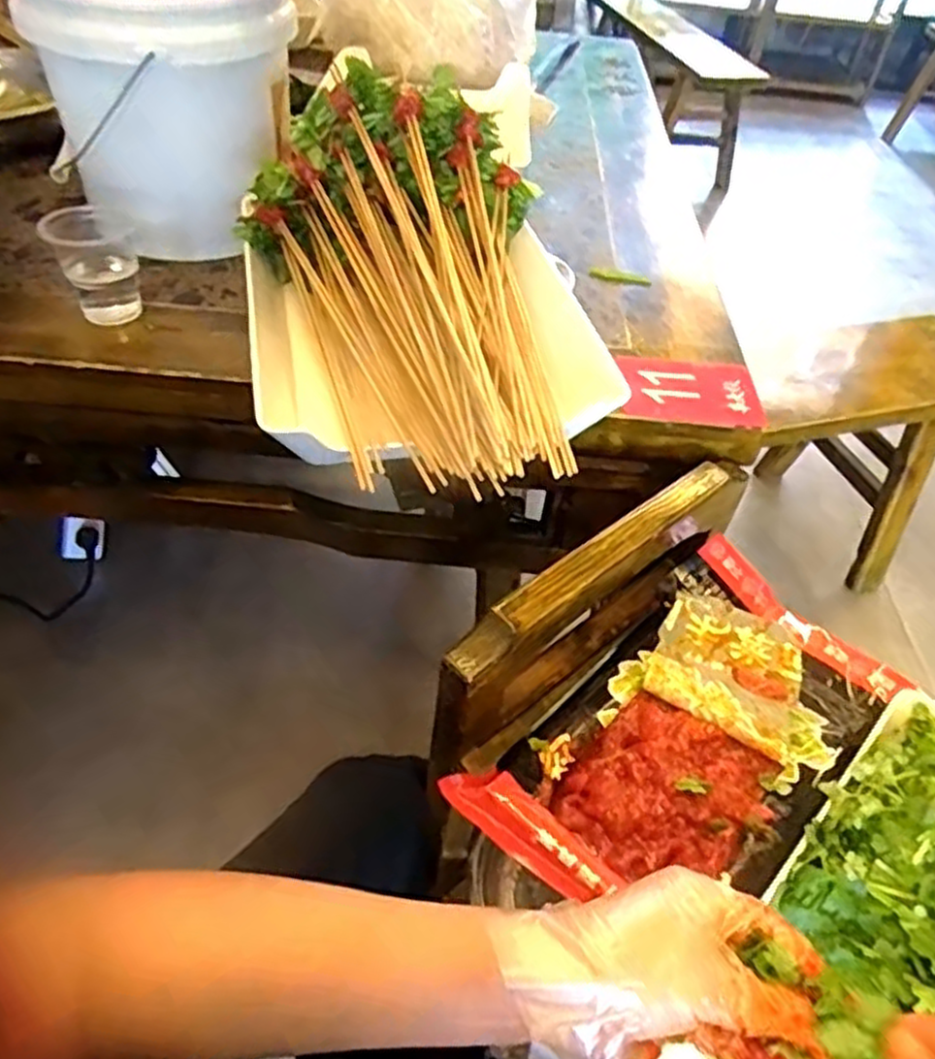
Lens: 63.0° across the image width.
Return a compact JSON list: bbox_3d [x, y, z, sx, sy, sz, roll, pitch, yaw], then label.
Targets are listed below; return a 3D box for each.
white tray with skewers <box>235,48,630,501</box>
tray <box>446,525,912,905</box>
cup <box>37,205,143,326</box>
[{"bbox_3d":[-0.032,-0.176,0.536,0.227,0.156,0.330,-7,48,-12],"label":"white tray with skewers"},{"bbox_3d":[0.151,0.131,0.500,0.287,0.041,0.166,-33,57,-31],"label":"tray"},{"bbox_3d":[-0.333,-0.238,0.681,0.069,0.079,0.086,-19,51,-21],"label":"cup"}]

